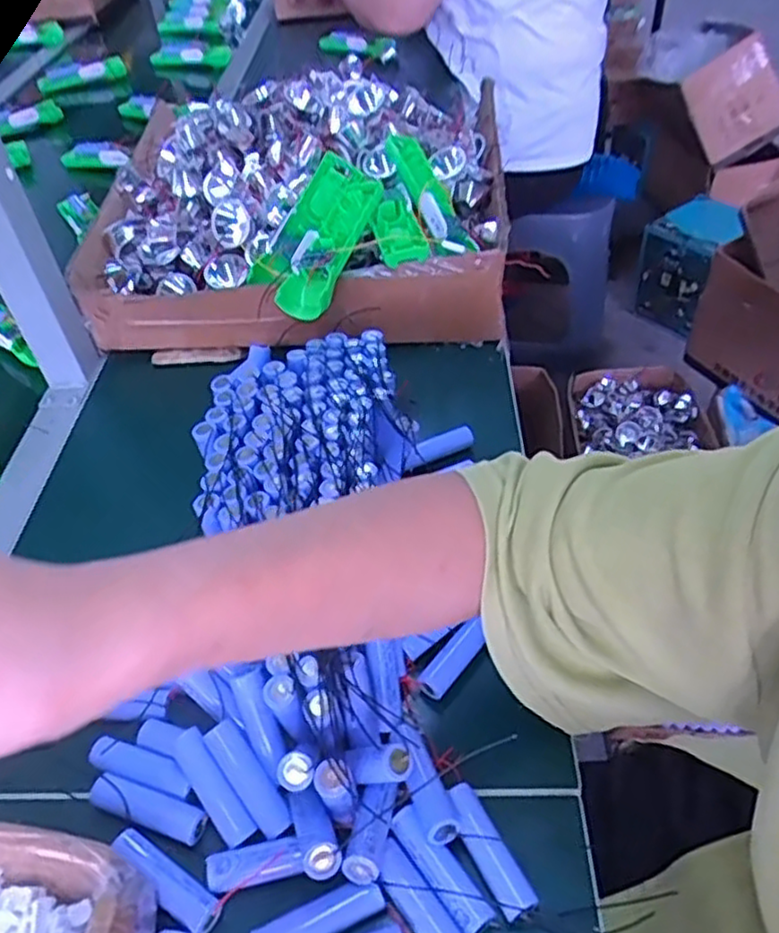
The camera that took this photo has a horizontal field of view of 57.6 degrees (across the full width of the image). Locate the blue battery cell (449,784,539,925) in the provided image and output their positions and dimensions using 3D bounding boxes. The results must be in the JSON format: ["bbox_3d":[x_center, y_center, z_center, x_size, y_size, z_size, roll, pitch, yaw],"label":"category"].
[{"bbox_3d":[0.050,0.197,0.365,0.019,0.019,0.066,-21,47,-15],"label":"blue battery cell"}]

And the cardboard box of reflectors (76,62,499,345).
[{"bbox_3d":[-0.105,-0.262,0.731,0.441,0.132,0.349,-1,45,5],"label":"cardboard box of reflectors"}]

